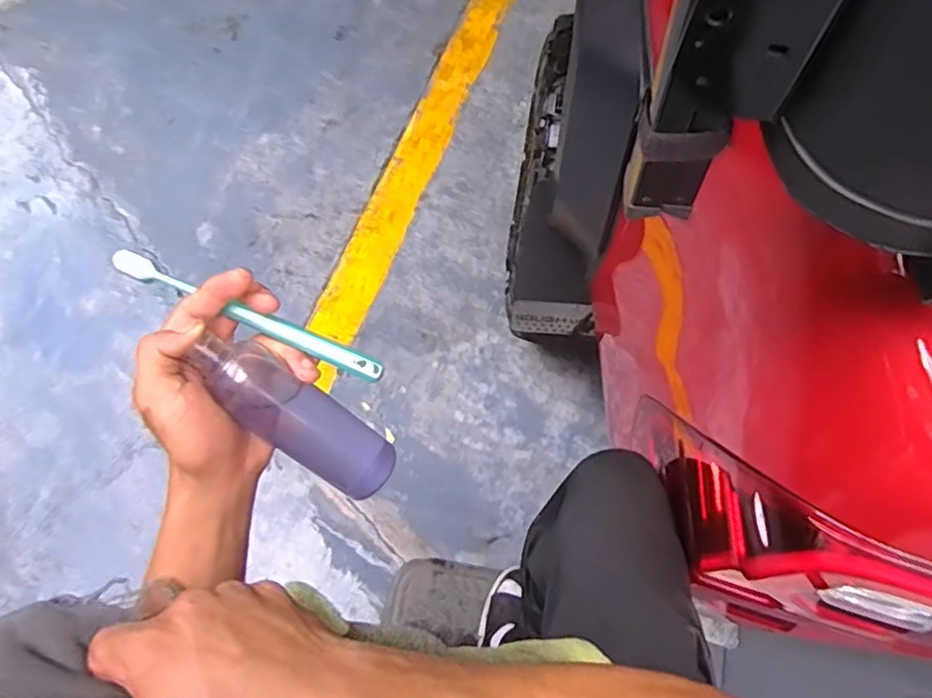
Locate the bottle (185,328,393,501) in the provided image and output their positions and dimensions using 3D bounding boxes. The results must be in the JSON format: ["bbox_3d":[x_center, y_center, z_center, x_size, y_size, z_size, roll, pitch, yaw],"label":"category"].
[{"bbox_3d":[-0.110,0.045,0.431,0.042,0.155,0.046,7,58,47],"label":"bottle"}]

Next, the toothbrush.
[{"bbox_3d":[-0.137,-0.019,0.415,0.184,0.021,0.015,24,68,5],"label":"toothbrush"}]

